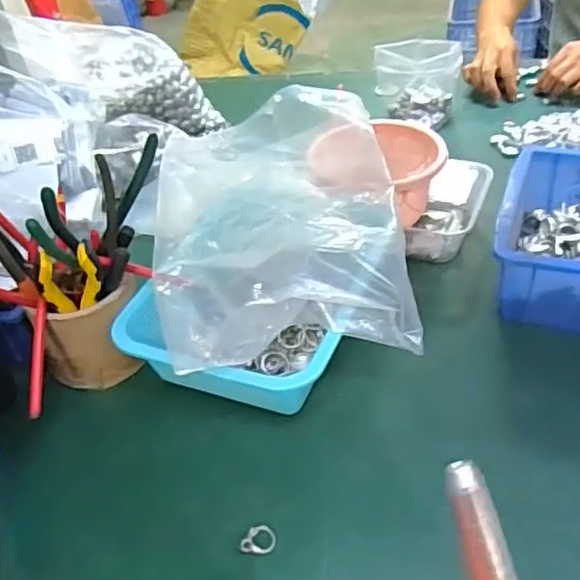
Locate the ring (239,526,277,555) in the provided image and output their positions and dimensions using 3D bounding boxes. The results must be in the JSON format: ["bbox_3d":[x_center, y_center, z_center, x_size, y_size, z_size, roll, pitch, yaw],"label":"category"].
[{"bbox_3d":[-0.022,0.178,0.443,0.024,0.004,0.021,1,40,12],"label":"ring"}]

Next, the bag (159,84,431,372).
[{"bbox_3d":[-0.018,-0.070,0.571,0.214,0.085,0.310,-9,39,0],"label":"bag"}]

